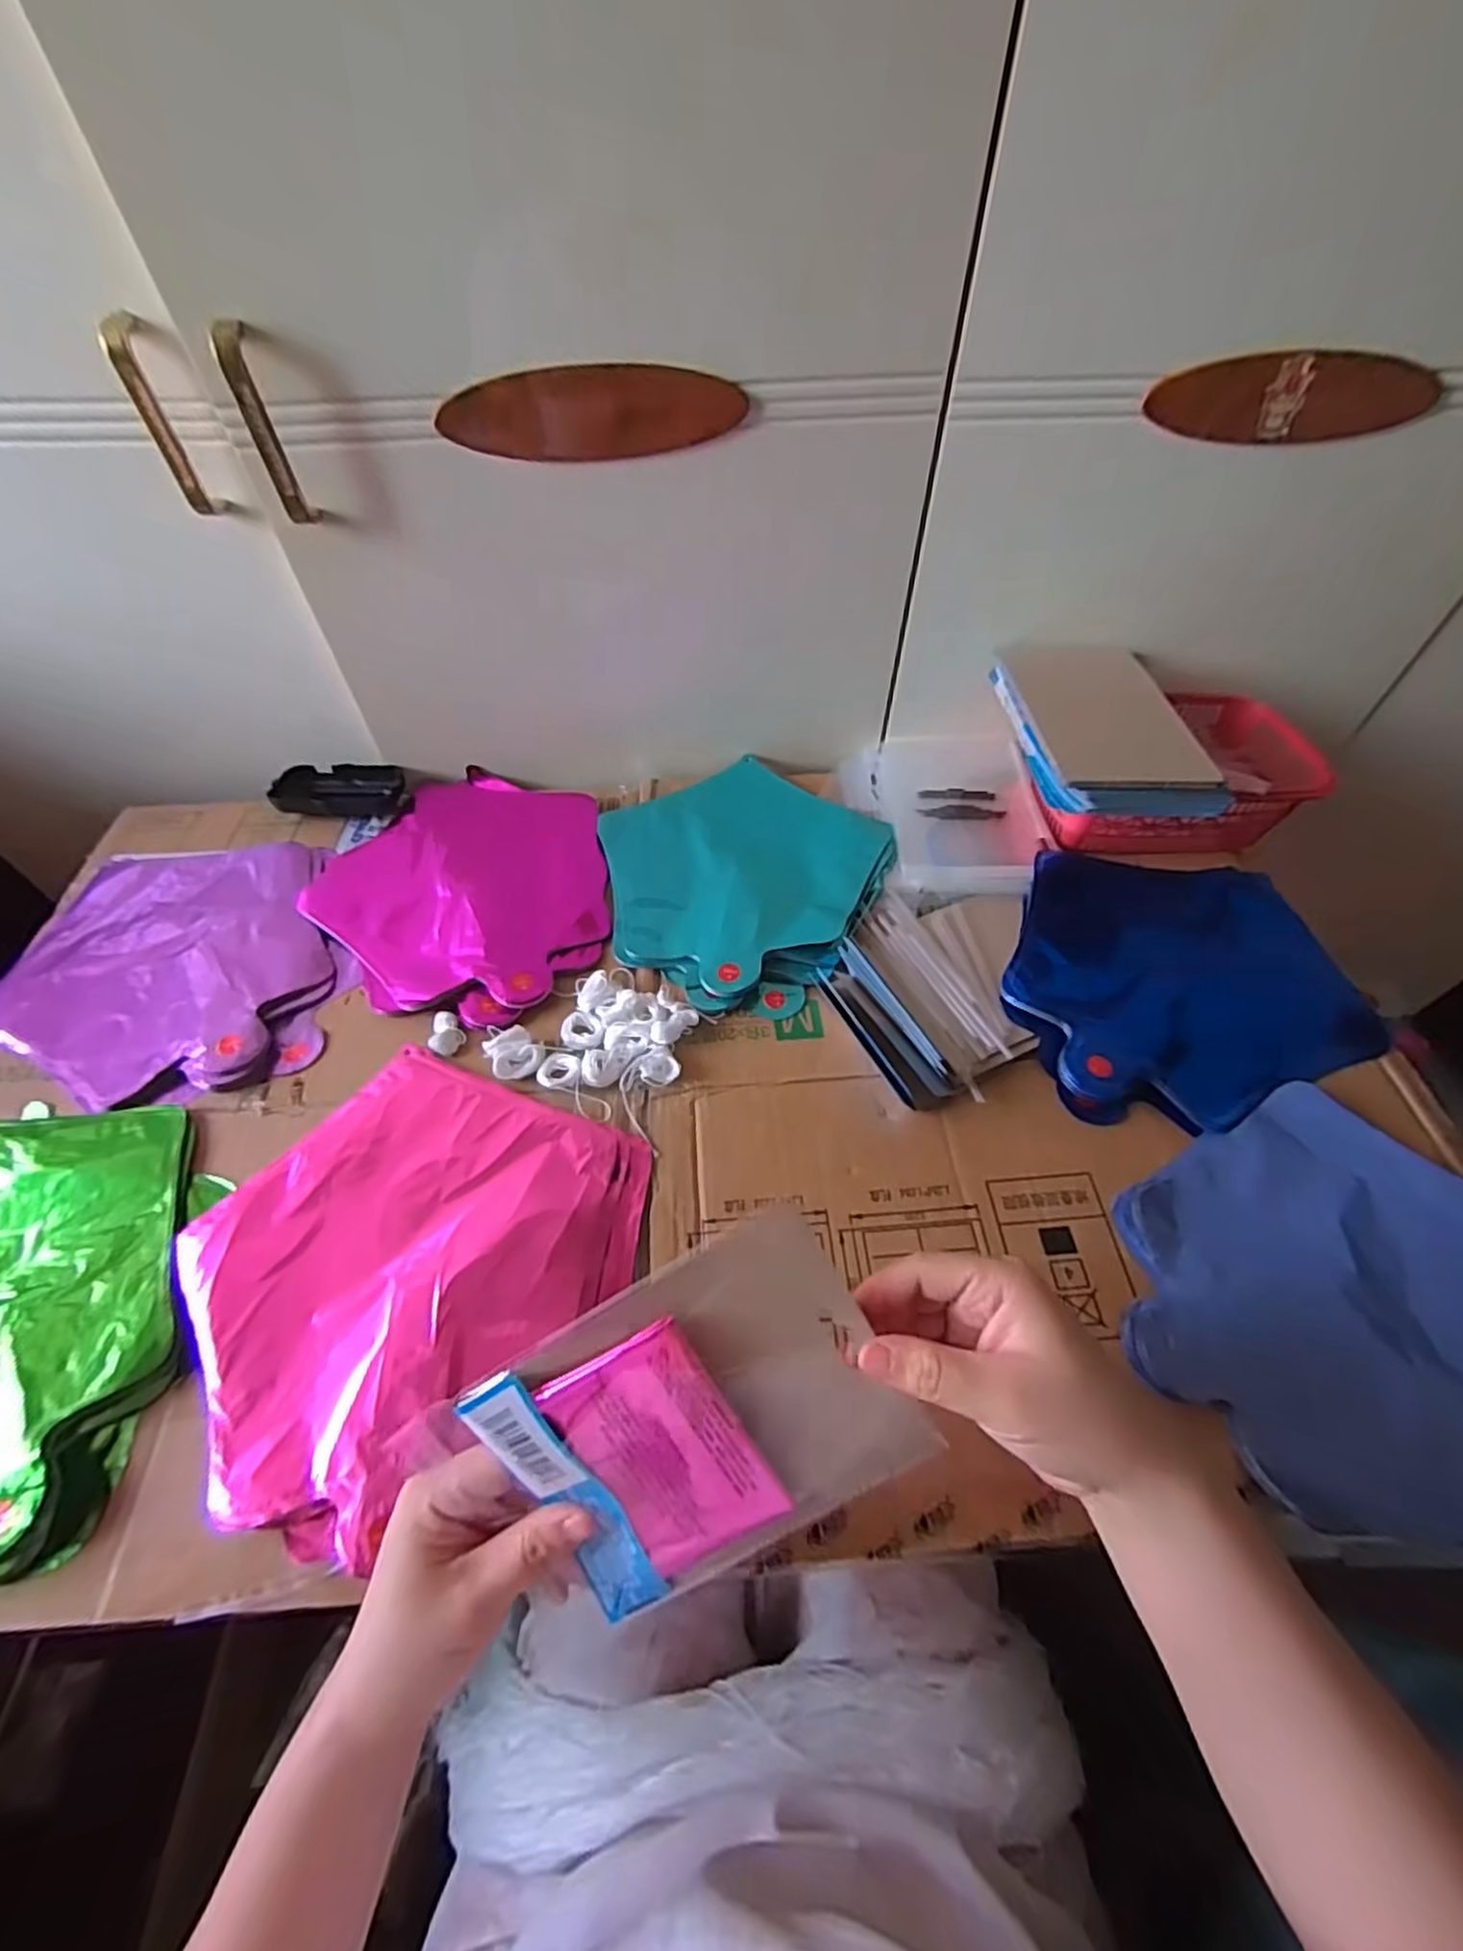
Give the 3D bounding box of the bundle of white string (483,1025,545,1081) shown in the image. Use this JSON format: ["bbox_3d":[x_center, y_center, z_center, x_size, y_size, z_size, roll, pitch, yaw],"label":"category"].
[{"bbox_3d":[-0.143,0.049,0.473,0.033,0.013,0.037,-25,56,-19],"label":"bundle of white string"}]

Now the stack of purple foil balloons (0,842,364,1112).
[{"bbox_3d":[-0.403,-0.012,0.527,0.237,0.019,0.231,-7,52,-7],"label":"stack of purple foil balloons"}]

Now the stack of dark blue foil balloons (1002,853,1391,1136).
[{"bbox_3d":[0.319,-0.008,0.522,0.255,0.028,0.229,-9,53,-8],"label":"stack of dark blue foil balloons"}]

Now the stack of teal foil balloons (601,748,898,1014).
[{"bbox_3d":[0.002,-0.087,0.582,0.231,0.022,0.232,32,58,22],"label":"stack of teal foil balloons"}]

